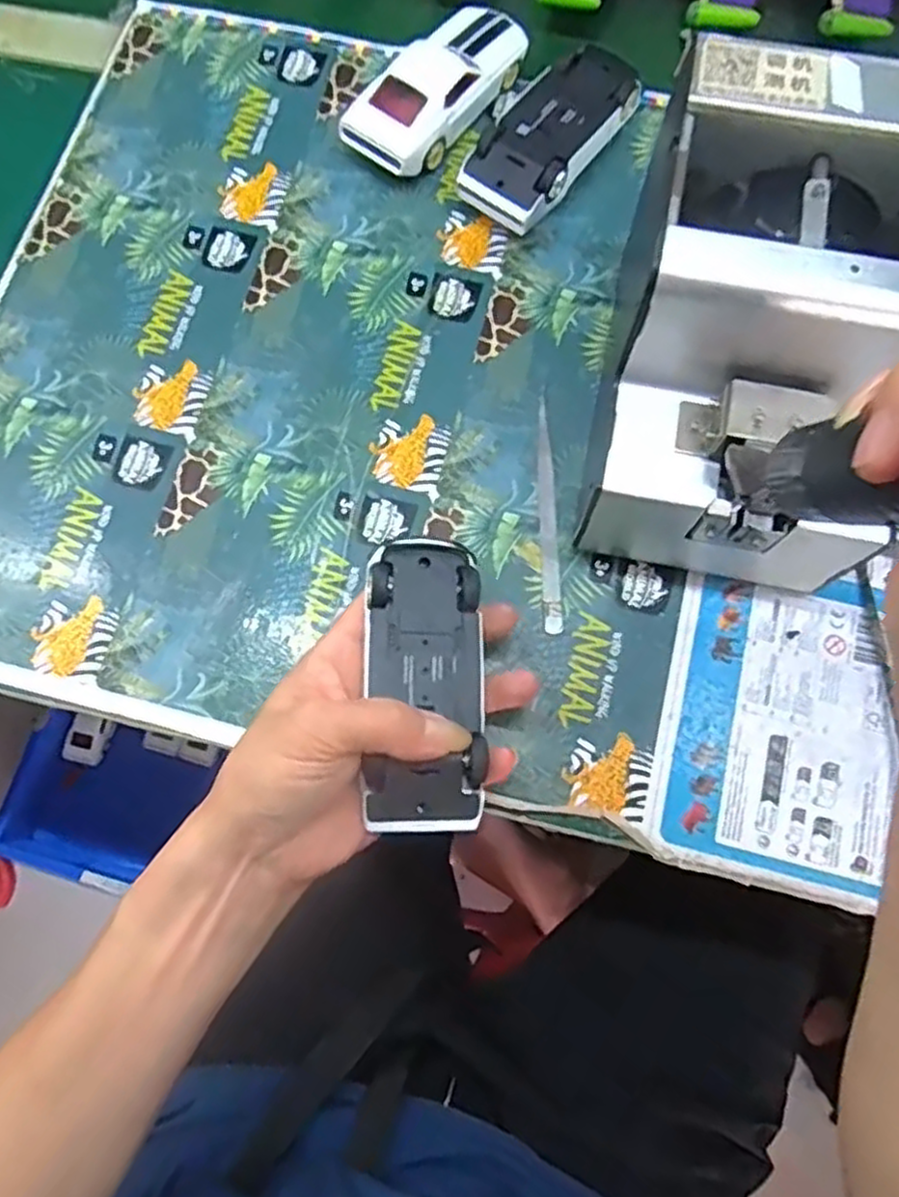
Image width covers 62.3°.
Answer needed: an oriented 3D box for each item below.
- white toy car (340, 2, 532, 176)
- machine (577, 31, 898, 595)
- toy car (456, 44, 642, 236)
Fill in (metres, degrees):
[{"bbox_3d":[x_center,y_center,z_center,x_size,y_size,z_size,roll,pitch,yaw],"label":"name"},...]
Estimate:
[{"bbox_3d":[-0.005,-0.311,0.455,0.053,0.036,0.125,41,80,11],"label":"white toy car"},{"bbox_3d":[0.140,-0.111,0.340,0.138,0.147,0.176,13,76,5],"label":"machine"},{"bbox_3d":[0.060,-0.273,0.443,0.057,0.036,0.126,37,79,10],"label":"toy car"}]

